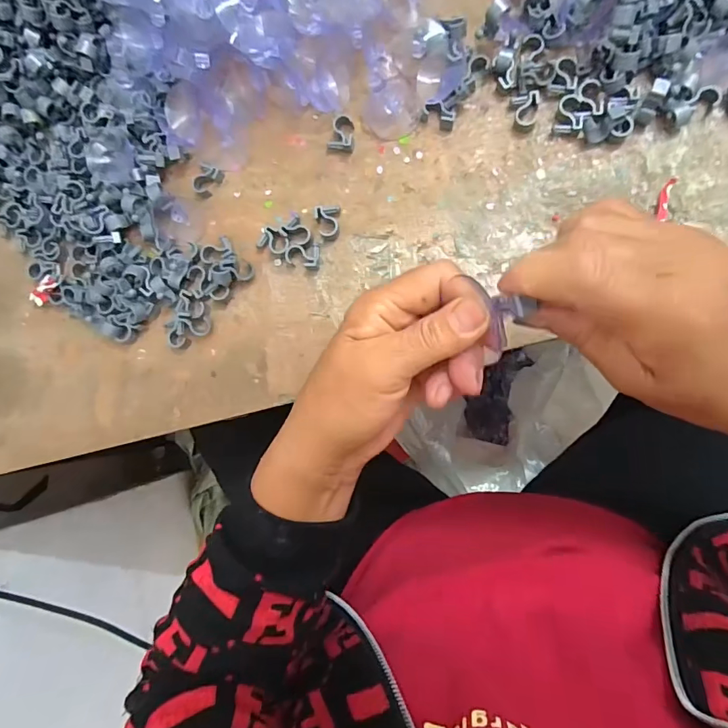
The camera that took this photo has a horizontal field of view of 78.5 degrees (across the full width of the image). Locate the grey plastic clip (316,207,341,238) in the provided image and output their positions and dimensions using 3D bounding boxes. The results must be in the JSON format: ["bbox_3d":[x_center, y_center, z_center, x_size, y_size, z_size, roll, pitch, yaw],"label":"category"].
[{"bbox_3d":[-0.027,-0.107,0.336,0.017,0.010,0.022,0,86,9],"label":"grey plastic clip"}]

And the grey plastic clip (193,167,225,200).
[{"bbox_3d":[-0.124,-0.144,0.353,0.019,0.006,0.025,27,90,9],"label":"grey plastic clip"}]

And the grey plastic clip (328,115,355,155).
[{"bbox_3d":[-0.018,-0.175,0.340,0.021,0.011,0.025,5,86,9],"label":"grey plastic clip"}]

